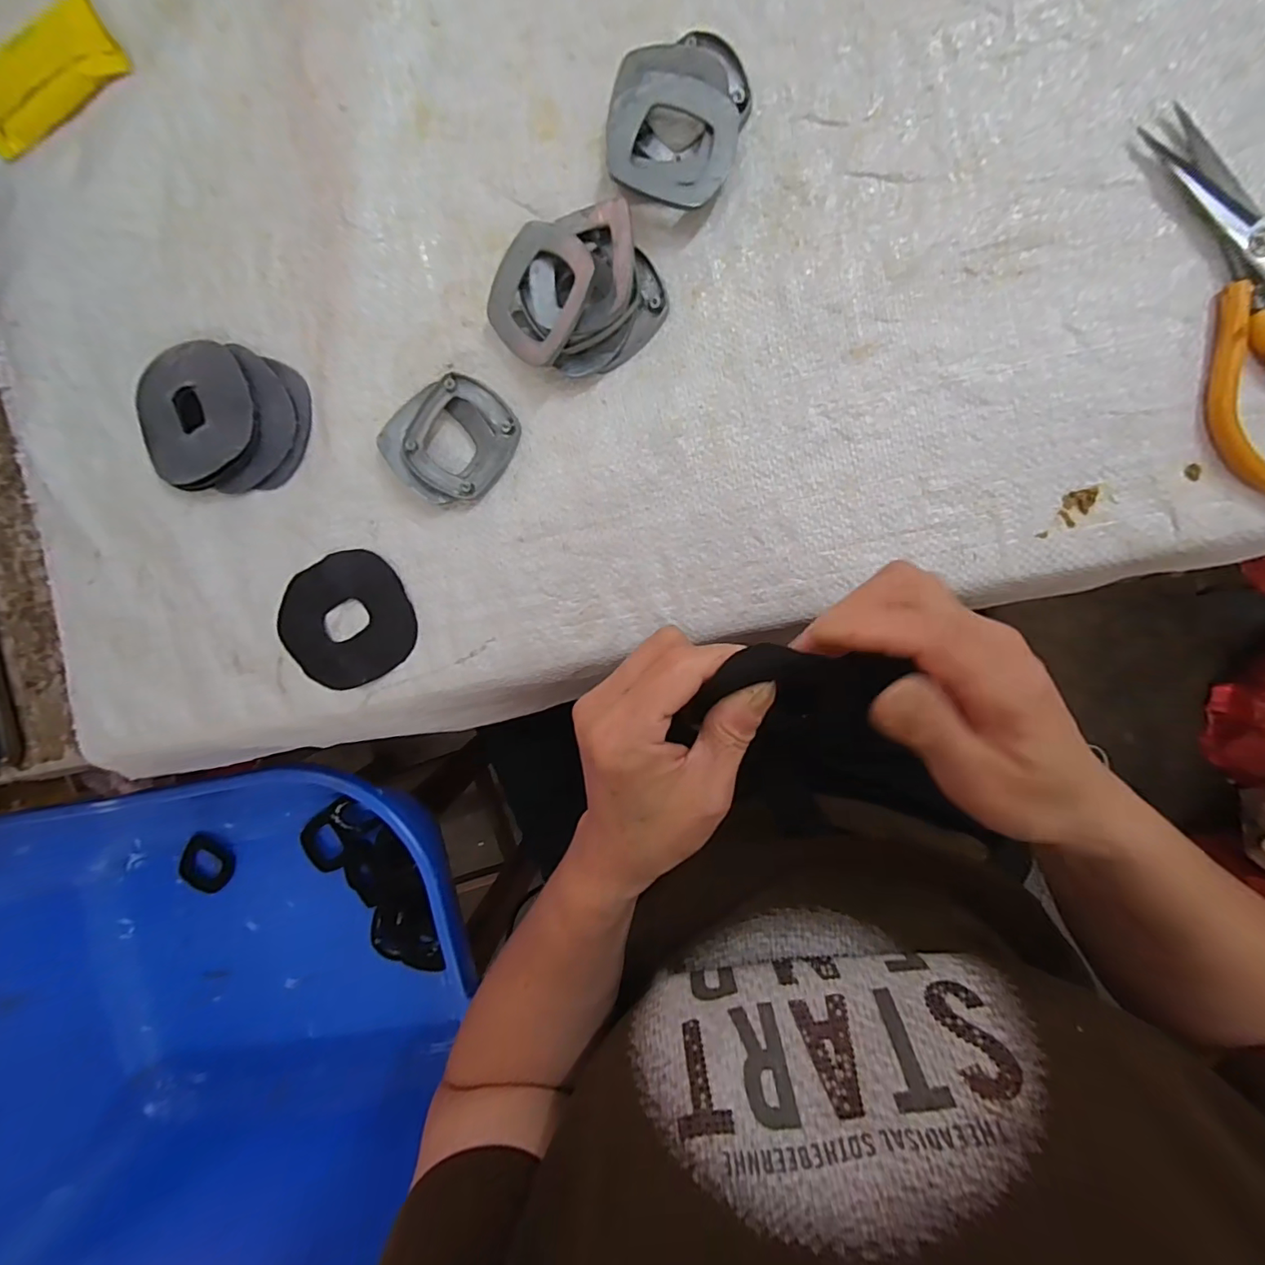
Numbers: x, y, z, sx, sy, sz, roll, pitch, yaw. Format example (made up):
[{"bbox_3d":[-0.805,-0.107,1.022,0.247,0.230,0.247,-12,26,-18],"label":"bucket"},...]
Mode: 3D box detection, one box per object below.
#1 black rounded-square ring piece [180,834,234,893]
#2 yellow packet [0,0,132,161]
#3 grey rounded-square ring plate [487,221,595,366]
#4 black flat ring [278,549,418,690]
[{"bbox_3d":[-0.493,0.267,0.619,0.049,0.021,0.067,-27,90,9],"label":"black rounded-square ring piece"},{"bbox_3d":[-0.357,-0.336,0.321,0.102,0.010,0.047,-28,90,9],"label":"yellow packet"},{"bbox_3d":[-0.050,-0.176,0.279,0.056,0.007,0.062,39,115,13],"label":"grey rounded-square ring plate"},{"bbox_3d":[-0.172,-0.007,0.321,0.080,0.004,0.076,0,91,6],"label":"black flat ring"}]

